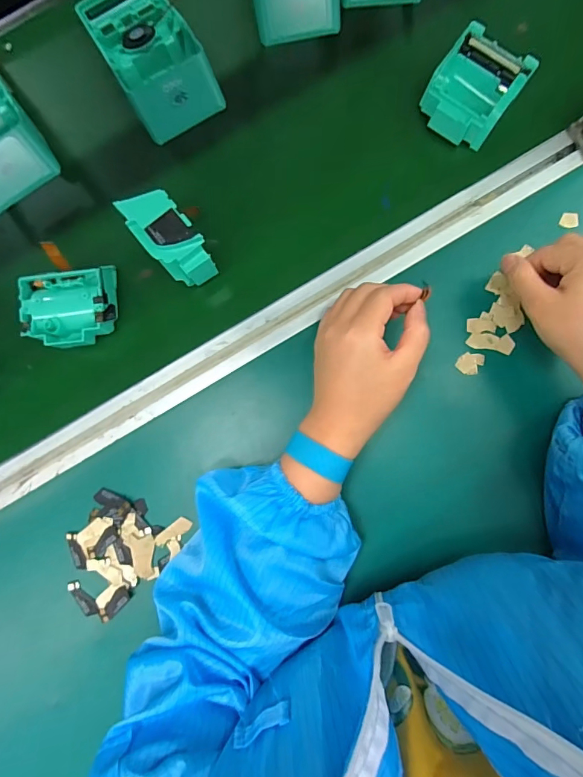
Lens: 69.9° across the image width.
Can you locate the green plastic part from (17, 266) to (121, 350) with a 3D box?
[{"bbox_3d":[-0.202,-0.076,0.388,0.075,0.044,0.076,-9,86,1],"label":"green plastic part"}]

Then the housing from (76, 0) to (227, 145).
[{"bbox_3d":[-0.140,-0.333,0.399,0.081,0.046,0.191,-31,84,0],"label":"housing"}]

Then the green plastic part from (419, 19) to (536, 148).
[{"bbox_3d":[0.168,-0.275,0.389,0.073,0.037,0.080,39,88,6],"label":"green plastic part"}]

